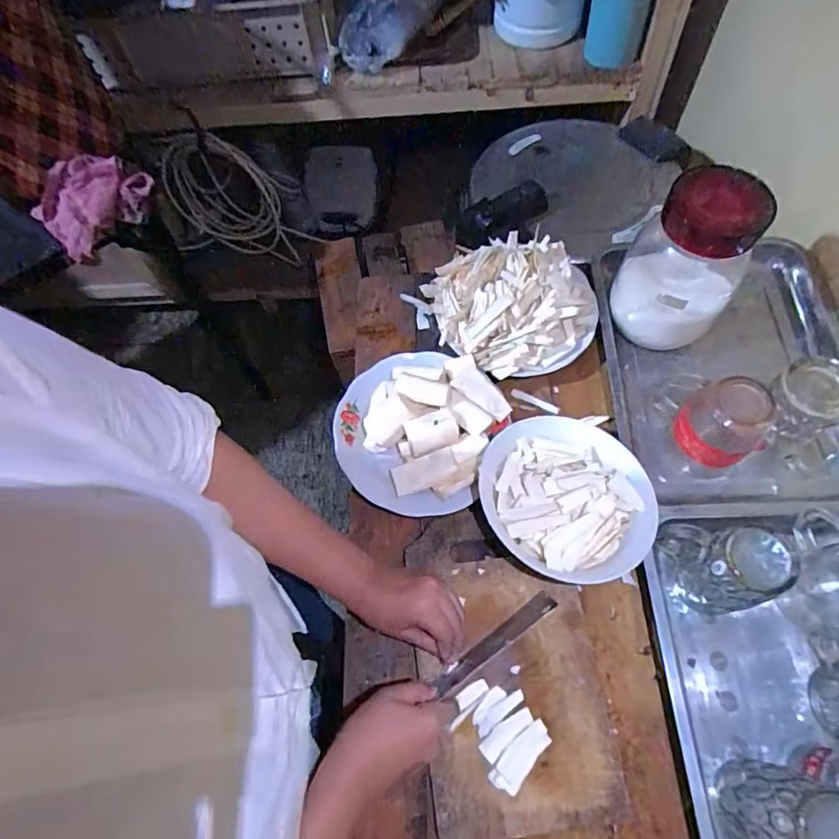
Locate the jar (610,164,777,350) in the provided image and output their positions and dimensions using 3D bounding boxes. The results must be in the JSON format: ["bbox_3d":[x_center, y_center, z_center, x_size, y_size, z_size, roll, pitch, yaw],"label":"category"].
[{"bbox_3d":[0.305,-0.179,0.616,0.121,0.207,0.109,27,70,15],"label":"jar"}]

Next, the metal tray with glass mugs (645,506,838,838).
[{"bbox_3d":[0.364,0.237,0.463,0.239,0.131,0.333,-3,66,2],"label":"metal tray with glass mugs"}]

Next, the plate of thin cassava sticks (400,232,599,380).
[{"bbox_3d":[0.113,-0.155,0.693,0.185,0.088,0.225,-42,70,-14],"label":"plate of thin cassava sticks"}]

